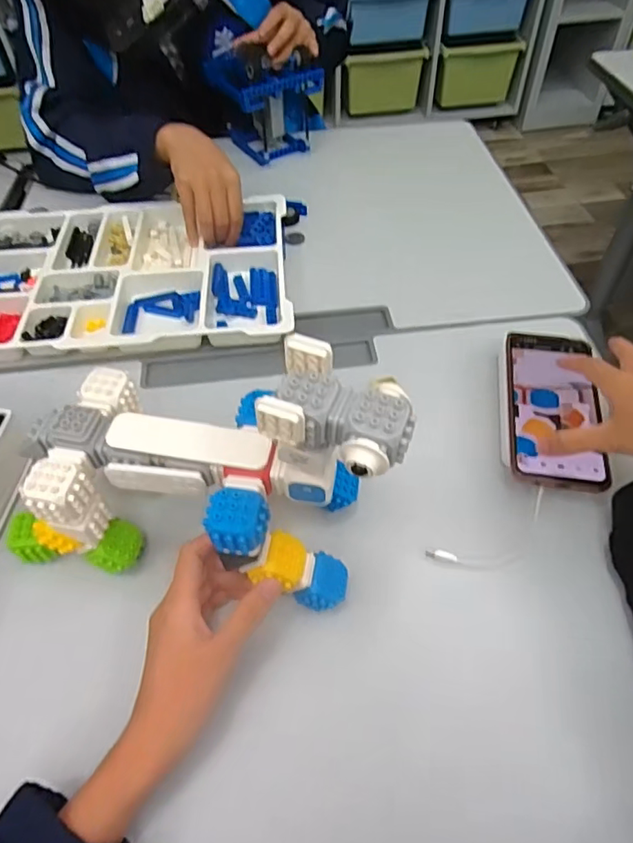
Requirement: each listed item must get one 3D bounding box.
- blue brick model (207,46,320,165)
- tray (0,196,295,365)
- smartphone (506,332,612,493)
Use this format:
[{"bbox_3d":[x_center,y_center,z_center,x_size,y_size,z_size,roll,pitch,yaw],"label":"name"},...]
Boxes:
[{"bbox_3d":[-0.077,-0.475,0.818,0.127,0.125,0.125,-28,56,-18],"label":"blue brick model"},{"bbox_3d":[-0.222,-0.177,0.651,0.370,0.032,0.269,-5,52,-1],"label":"tray"},{"bbox_3d":[0.205,-0.016,0.482,0.073,0.011,0.164,5,55,6],"label":"smartphone"}]

